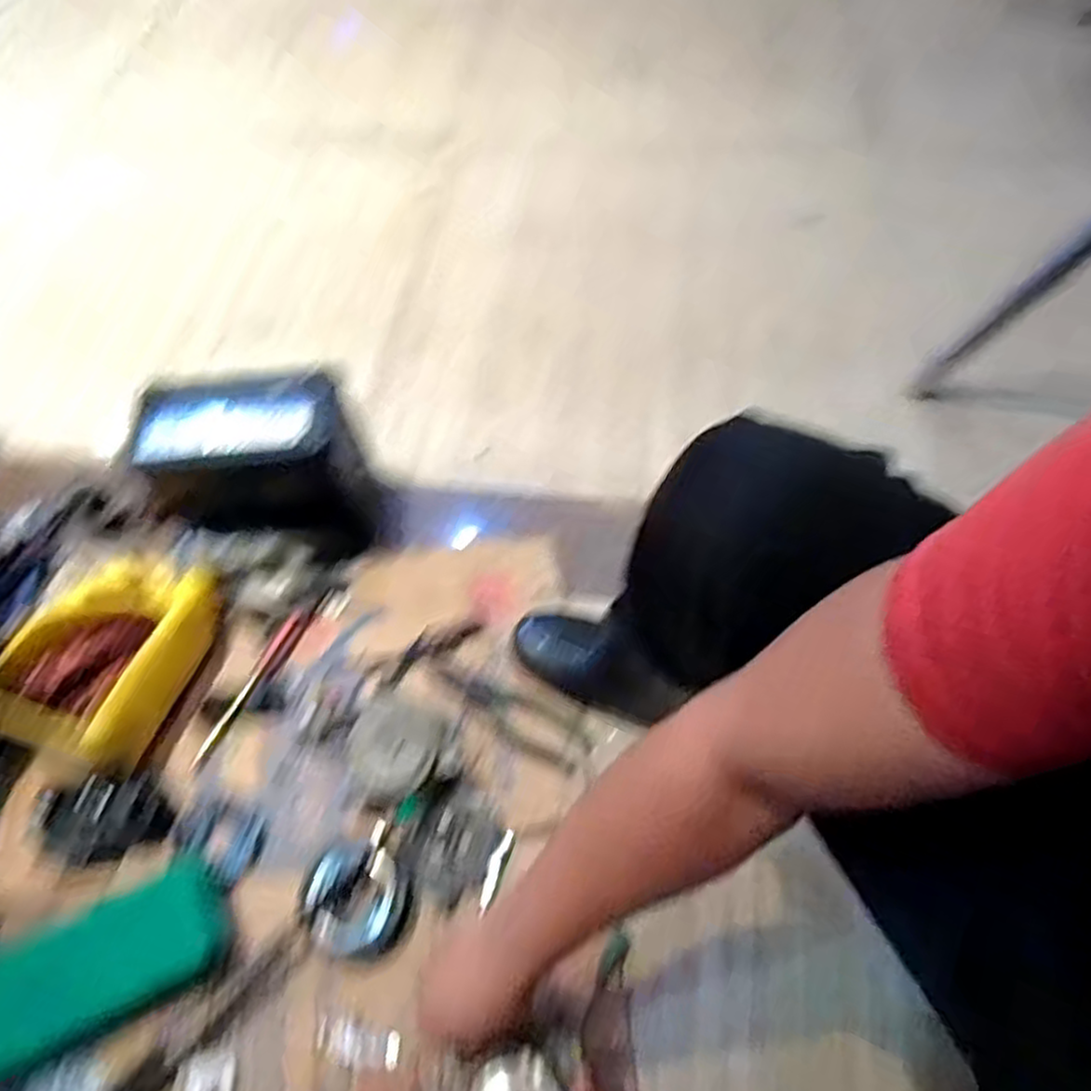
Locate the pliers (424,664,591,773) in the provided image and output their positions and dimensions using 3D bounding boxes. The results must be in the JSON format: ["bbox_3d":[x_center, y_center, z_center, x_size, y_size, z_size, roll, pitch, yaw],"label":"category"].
[{"bbox_3d":[-0.048,0.186,0.818,0.199,0.009,0.056,22,63,15],"label":"pliers"}]

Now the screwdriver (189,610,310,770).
[{"bbox_3d":[-0.336,0.156,0.844,0.020,0.027,0.198,20,63,14],"label":"screwdriver"}]

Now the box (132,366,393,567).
[{"bbox_3d":[-0.340,-0.092,0.901,0.236,0.199,0.127,-1,60,2],"label":"box"}]

